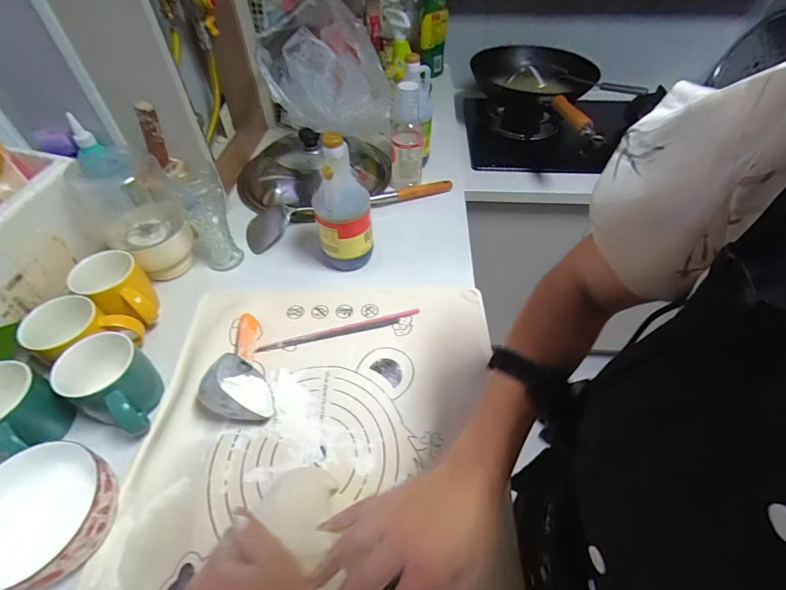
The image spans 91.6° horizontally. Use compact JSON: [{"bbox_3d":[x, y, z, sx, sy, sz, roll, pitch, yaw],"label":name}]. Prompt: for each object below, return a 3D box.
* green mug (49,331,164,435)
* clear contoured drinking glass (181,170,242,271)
[{"bbox_3d":[-0.321,0.109,0.457,0.098,0.099,0.080,22,54,19],"label":"green mug"},{"bbox_3d":[-0.291,-0.116,0.606,0.069,0.165,0.063,-29,55,-22],"label":"clear contoured drinking glass"}]

